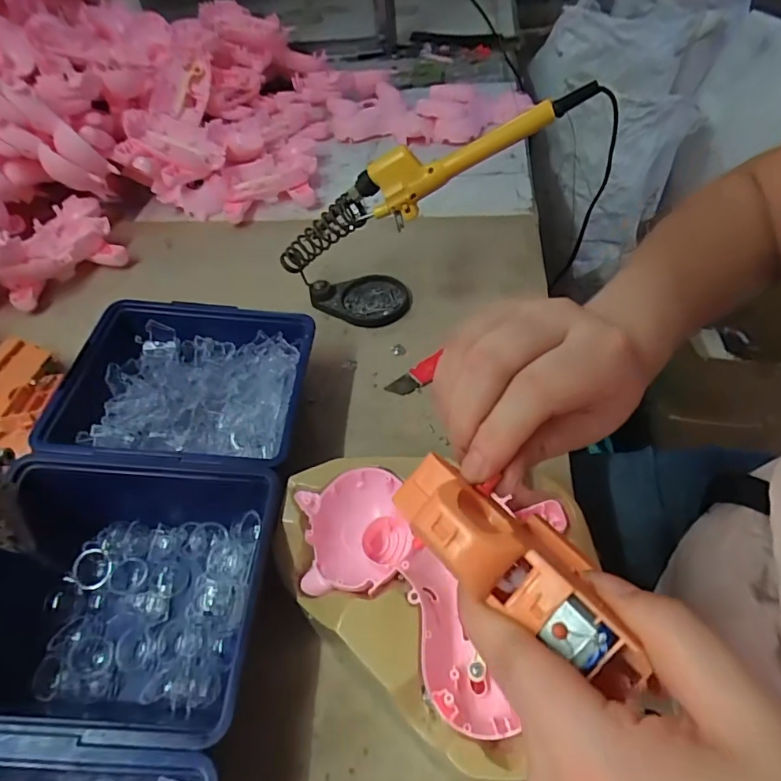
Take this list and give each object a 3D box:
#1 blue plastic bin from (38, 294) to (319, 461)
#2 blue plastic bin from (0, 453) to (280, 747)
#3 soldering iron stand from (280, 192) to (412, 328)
[{"bbox_3d":[-0.148,0.004,0.374,0.170,0.067,0.140,-1,49,3],"label":"blue plastic bin"},{"bbox_3d":[-0.155,0.119,0.287,0.168,0.070,0.146,-1,49,4],"label":"blue plastic bin"},{"bbox_3d":[-0.041,-0.117,0.448,0.112,0.106,0.064,-3,49,2],"label":"soldering iron stand"}]

